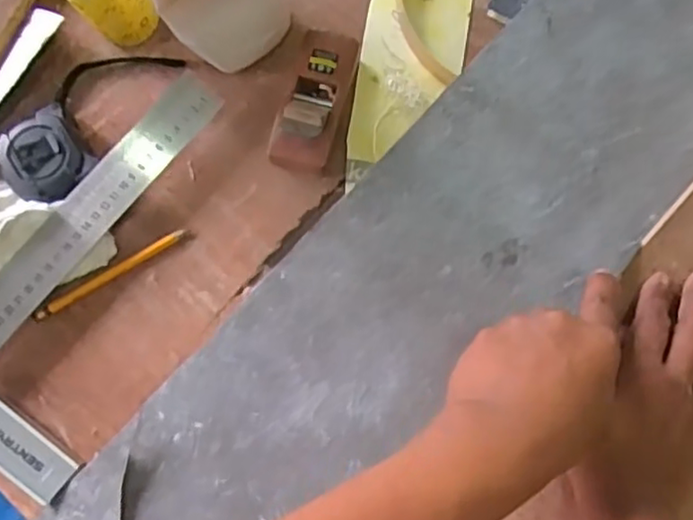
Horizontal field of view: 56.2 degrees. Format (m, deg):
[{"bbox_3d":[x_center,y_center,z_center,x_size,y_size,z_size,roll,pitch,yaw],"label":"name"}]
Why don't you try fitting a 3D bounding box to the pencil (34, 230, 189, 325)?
[{"bbox_3d":[-0.179,0.011,0.495,0.123,0.010,0.011,-31,78,-6],"label":"pencil"}]

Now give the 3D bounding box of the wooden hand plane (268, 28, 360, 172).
[{"bbox_3d":[-0.023,-0.123,0.493,0.043,0.039,0.108,15,78,5],"label":"wooden hand plane"}]

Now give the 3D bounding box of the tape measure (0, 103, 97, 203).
[{"bbox_3d":[-0.224,-0.073,0.488,0.062,0.035,0.070,-38,82,-6],"label":"tape measure"}]

